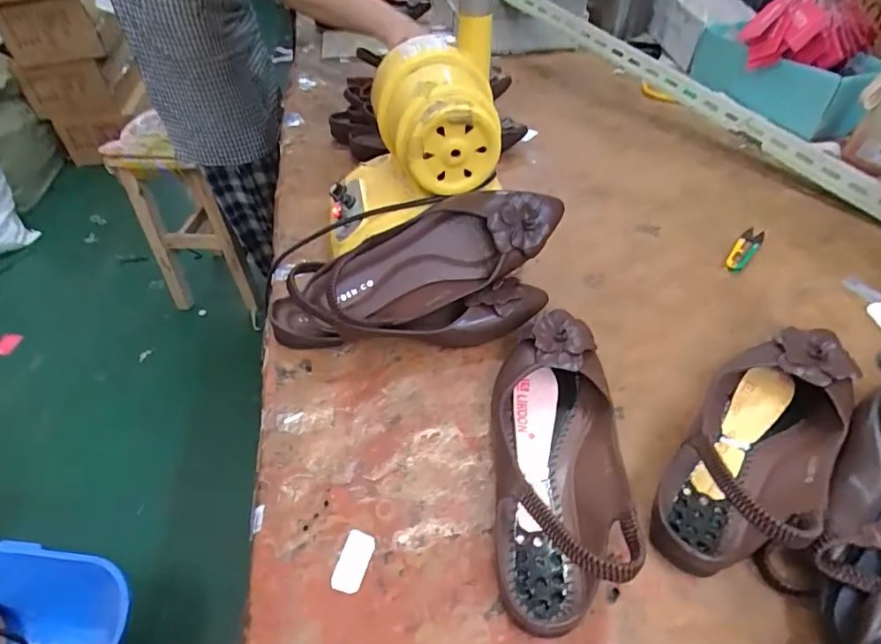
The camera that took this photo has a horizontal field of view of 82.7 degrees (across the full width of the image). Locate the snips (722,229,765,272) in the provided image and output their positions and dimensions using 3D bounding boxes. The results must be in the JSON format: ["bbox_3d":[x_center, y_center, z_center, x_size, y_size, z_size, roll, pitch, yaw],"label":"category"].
[{"bbox_3d":[0.361,-0.086,0.595,0.024,0.007,0.100,30,54,28],"label":"snips"}]

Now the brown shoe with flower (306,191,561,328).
[{"bbox_3d":[-0.003,-0.061,0.501,0.257,0.068,0.097,-22,87,-7],"label":"brown shoe with flower"}]

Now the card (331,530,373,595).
[{"bbox_3d":[-0.062,0.172,0.358,0.021,0.004,0.041,17,49,5],"label":"card"}]

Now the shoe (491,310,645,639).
[{"bbox_3d":[0.089,0.093,0.389,0.095,0.061,0.249,4,46,7],"label":"shoe"}]

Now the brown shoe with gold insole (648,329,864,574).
[{"bbox_3d":[0.247,0.088,0.381,0.090,0.065,0.239,31,54,29],"label":"brown shoe with gold insole"}]

